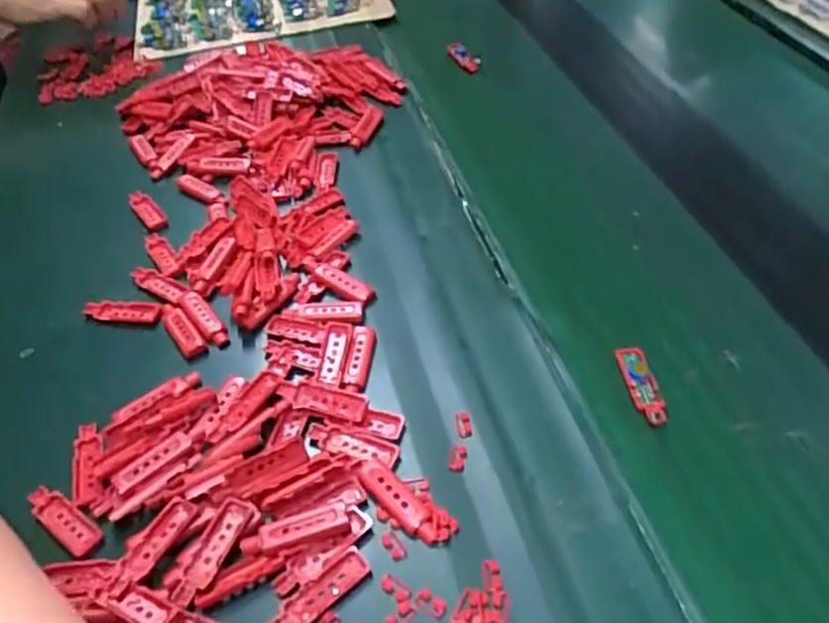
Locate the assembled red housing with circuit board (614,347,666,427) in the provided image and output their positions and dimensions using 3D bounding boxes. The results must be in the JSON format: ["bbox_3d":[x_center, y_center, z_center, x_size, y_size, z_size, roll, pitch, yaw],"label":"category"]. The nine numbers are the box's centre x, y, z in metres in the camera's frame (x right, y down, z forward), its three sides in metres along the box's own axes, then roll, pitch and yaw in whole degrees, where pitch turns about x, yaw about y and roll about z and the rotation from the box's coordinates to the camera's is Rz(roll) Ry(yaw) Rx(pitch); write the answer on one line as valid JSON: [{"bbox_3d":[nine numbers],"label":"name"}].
[{"bbox_3d":[0.134,0.044,0.412,0.015,0.012,0.058,-7,45,-1],"label":"assembled red housing with circuit board"}]

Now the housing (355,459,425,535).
[{"bbox_3d":[-0.011,0.095,0.362,0.045,0.005,0.016,42,59,20],"label":"housing"}]

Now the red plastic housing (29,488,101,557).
[{"bbox_3d":[-0.188,0.109,0.370,0.051,0.005,0.016,26,53,28],"label":"red plastic housing"}]

